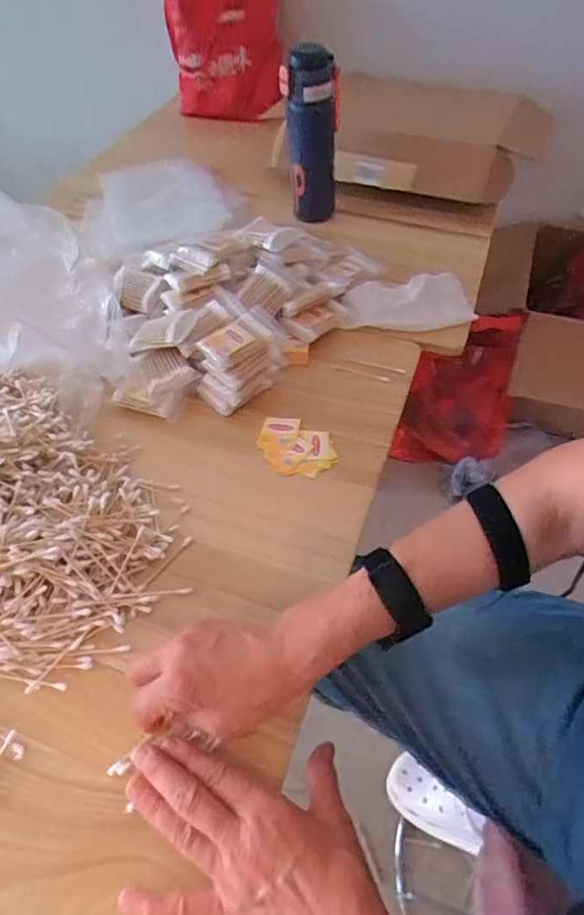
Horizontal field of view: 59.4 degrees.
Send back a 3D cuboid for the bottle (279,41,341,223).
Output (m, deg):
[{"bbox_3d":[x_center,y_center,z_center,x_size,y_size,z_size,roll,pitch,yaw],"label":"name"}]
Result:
[{"bbox_3d":[0.028,-0.482,0.773,0.079,0.223,0.072,4,53,4],"label":"bottle"}]

